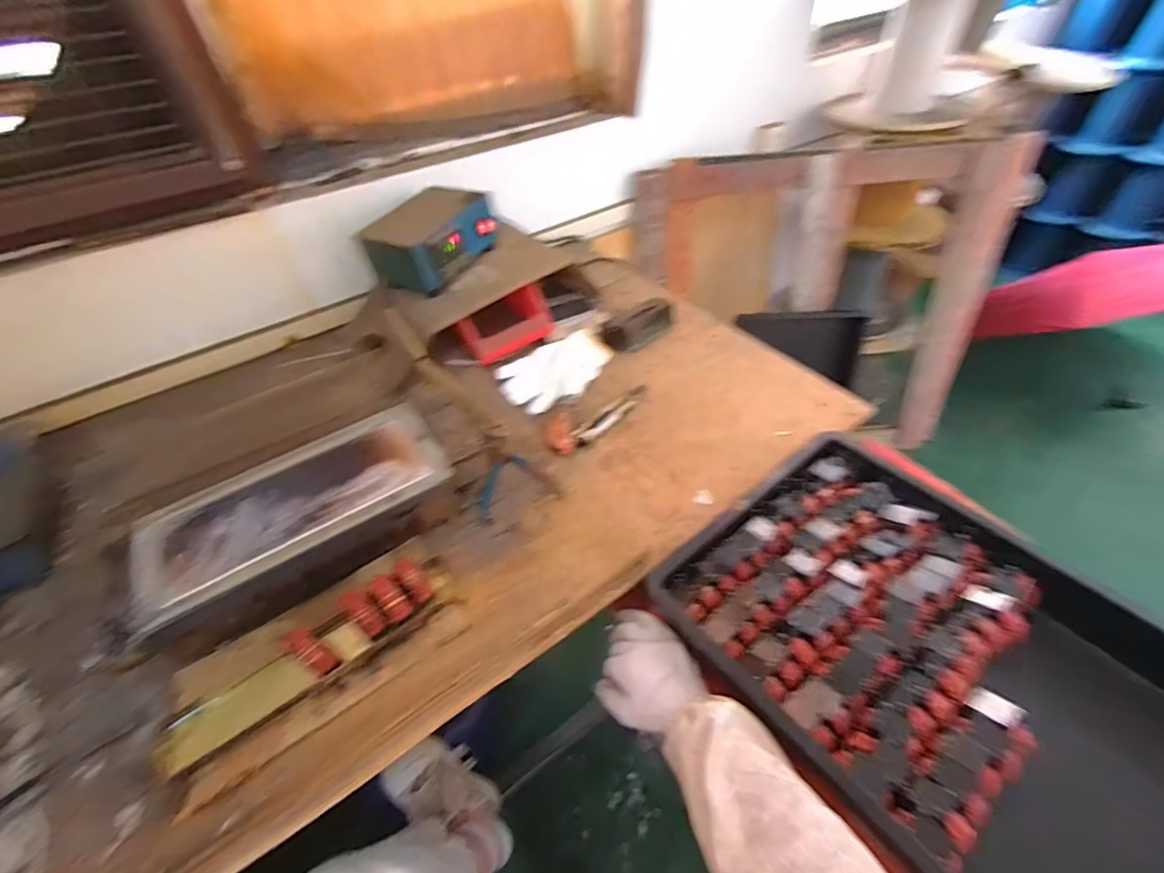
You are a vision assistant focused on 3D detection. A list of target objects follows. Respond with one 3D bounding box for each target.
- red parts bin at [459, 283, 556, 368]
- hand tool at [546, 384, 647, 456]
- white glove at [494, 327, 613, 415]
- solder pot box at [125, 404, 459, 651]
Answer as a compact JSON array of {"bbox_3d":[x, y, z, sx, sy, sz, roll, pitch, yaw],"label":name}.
[{"bbox_3d":[-0.140,-0.196,0.887,0.169,0.090,0.071,-27,49,-20],"label":"red parts bin"},{"bbox_3d":[0.021,-0.041,0.794,0.214,0.038,0.081,-37,53,-28],"label":"hand tool"},{"bbox_3d":[-0.050,-0.124,0.884,0.206,0.033,0.131,-32,51,-24],"label":"white glove"},{"bbox_3d":[-0.347,0.108,0.615,0.356,0.088,0.174,-30,50,-22],"label":"solder pot box"}]

